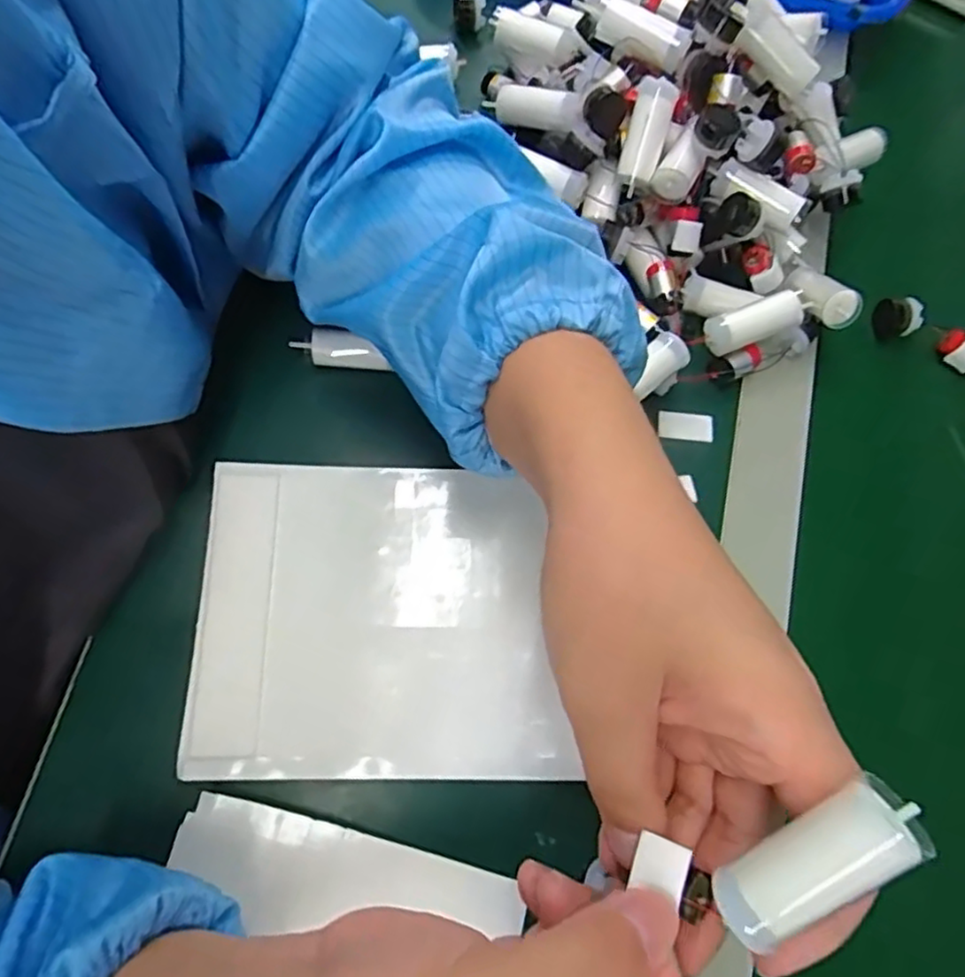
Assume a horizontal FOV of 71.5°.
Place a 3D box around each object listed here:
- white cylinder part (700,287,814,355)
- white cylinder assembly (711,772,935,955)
[{"bbox_3d":[0.148,-0.090,0.361,0.057,0.023,0.021,-22,75,-9],"label":"white cylinder part"},{"bbox_3d":[0.083,0.093,0.165,0.050,0.014,0.019,-41,78,12],"label":"white cylinder assembly"}]

